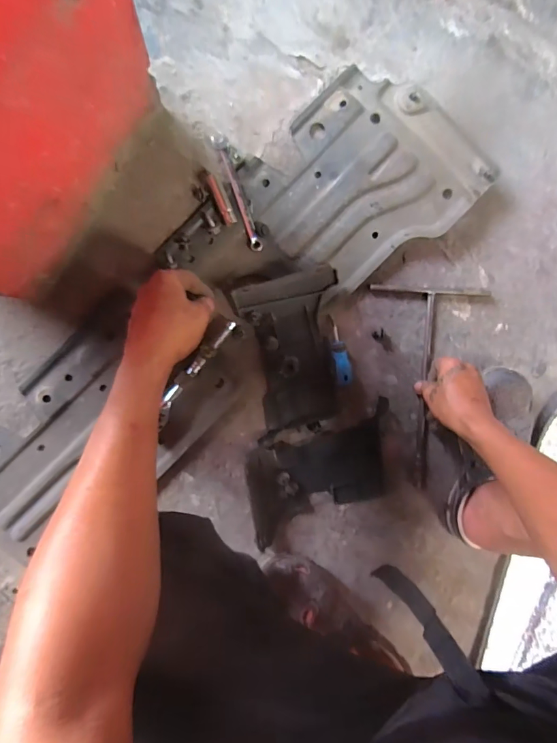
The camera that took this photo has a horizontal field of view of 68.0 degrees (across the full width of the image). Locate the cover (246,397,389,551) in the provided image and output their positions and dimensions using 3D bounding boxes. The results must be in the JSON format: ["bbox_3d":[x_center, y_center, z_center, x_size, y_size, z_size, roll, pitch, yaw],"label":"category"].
[{"bbox_3d":[0.066,0.150,0.604,0.224,0.034,0.150,-14,98,-6],"label":"cover"}]

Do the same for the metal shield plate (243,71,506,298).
[{"bbox_3d":[0.122,-0.265,0.570,0.292,0.030,0.242,-43,100,-1],"label":"metal shield plate"}]

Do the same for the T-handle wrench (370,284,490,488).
[{"bbox_3d":[0.221,0.025,0.616,0.167,0.011,0.299,-1,95,-6],"label":"T-handle wrench"}]

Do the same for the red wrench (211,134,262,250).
[{"bbox_3d":[-0.055,-0.243,0.561,0.018,0.008,0.160,-20,99,-5],"label":"red wrench"}]

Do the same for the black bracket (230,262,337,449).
[{"bbox_3d":[0.017,-0.022,0.580,0.131,0.029,0.227,-5,97,-7],"label":"black bracket"}]

